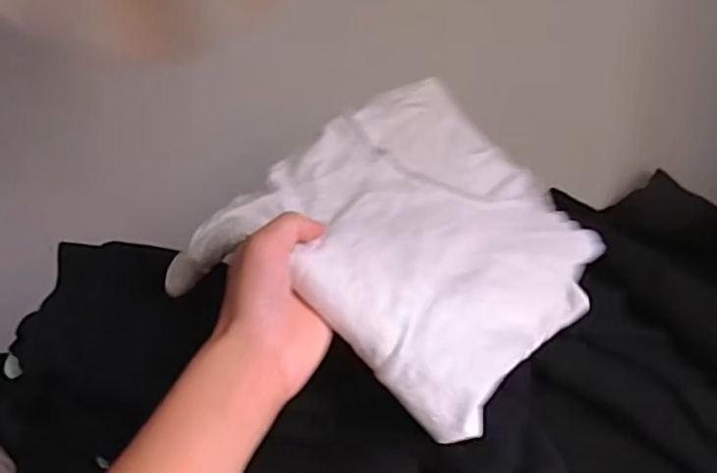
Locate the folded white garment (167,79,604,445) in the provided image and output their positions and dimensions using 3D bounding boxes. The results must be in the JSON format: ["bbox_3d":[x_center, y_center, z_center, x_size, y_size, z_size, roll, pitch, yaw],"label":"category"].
[{"bbox_3d":[0.042,0.008,0.494,0.248,0.124,0.251,37,45,14],"label":"folded white garment"}]

